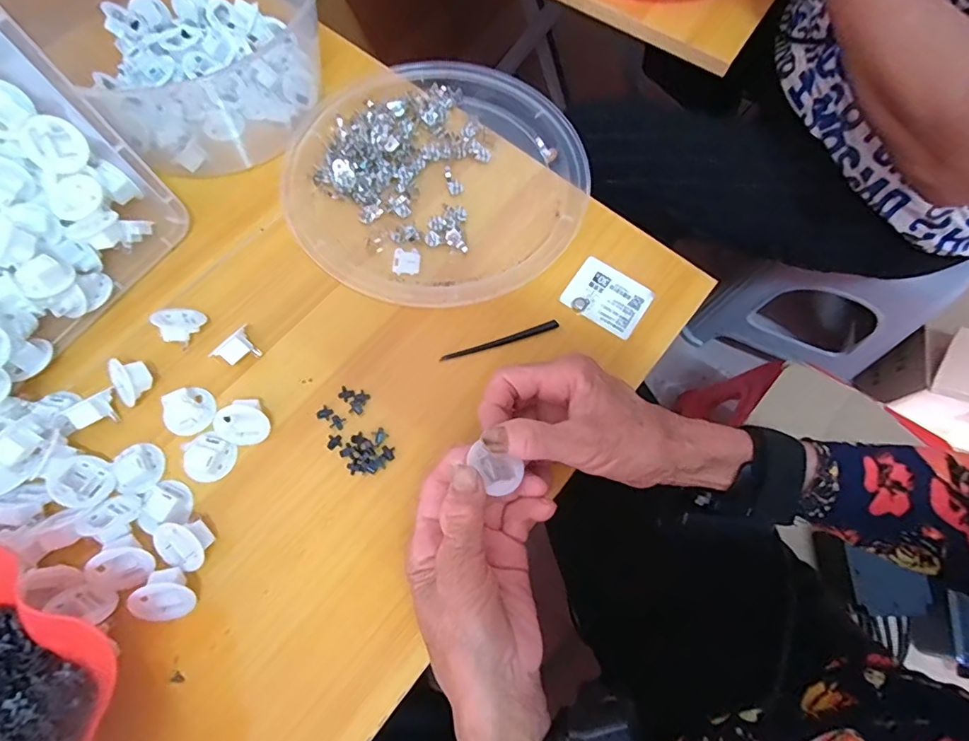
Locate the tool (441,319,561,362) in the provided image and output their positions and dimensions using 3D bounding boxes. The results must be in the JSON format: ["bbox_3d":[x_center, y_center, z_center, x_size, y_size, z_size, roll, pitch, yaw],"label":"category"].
[{"bbox_3d":[0.012,-0.021,0.358,0.087,0.004,0.007,-18,71,-8],"label":"tool"}]

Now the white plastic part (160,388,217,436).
[{"bbox_3d":[-0.195,0.027,0.328,0.030,0.013,0.030,-9,94,-17],"label":"white plastic part"}]

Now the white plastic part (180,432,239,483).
[{"bbox_3d":[-0.175,0.055,0.315,0.030,0.012,0.028,0,70,-1],"label":"white plastic part"}]

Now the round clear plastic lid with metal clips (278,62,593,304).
[{"bbox_3d":[-0.039,-0.157,0.397,0.233,0.013,0.226,0,70,-1],"label":"round clear plastic lid with metal clips"}]

